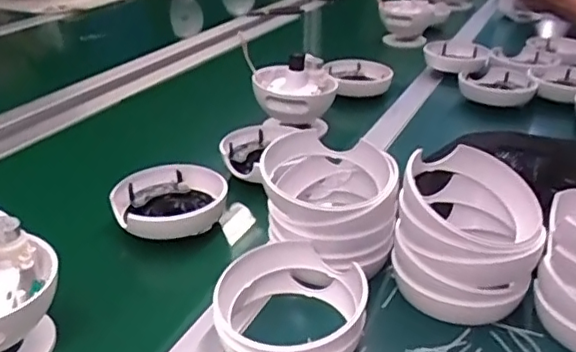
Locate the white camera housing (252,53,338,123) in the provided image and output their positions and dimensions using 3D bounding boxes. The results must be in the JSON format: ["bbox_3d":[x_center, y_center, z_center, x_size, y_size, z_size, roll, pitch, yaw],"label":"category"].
[{"bbox_3d":[0.009,-0.123,0.822,0.112,0.077,0.105,-1,27,-3],"label":"white camera housing"}]

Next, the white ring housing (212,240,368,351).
[{"bbox_3d":[0.003,0.105,0.463,0.111,0.056,0.118,1,27,0],"label":"white ring housing"}]

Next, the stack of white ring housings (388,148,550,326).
[{"bbox_3d":[0.155,0.050,0.511,0.114,0.103,0.119,8,30,21],"label":"stack of white ring housings"}]

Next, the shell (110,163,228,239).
[{"bbox_3d":[-0.119,0.026,0.615,0.117,0.039,0.099,-8,29,-16],"label":"shell"}]

